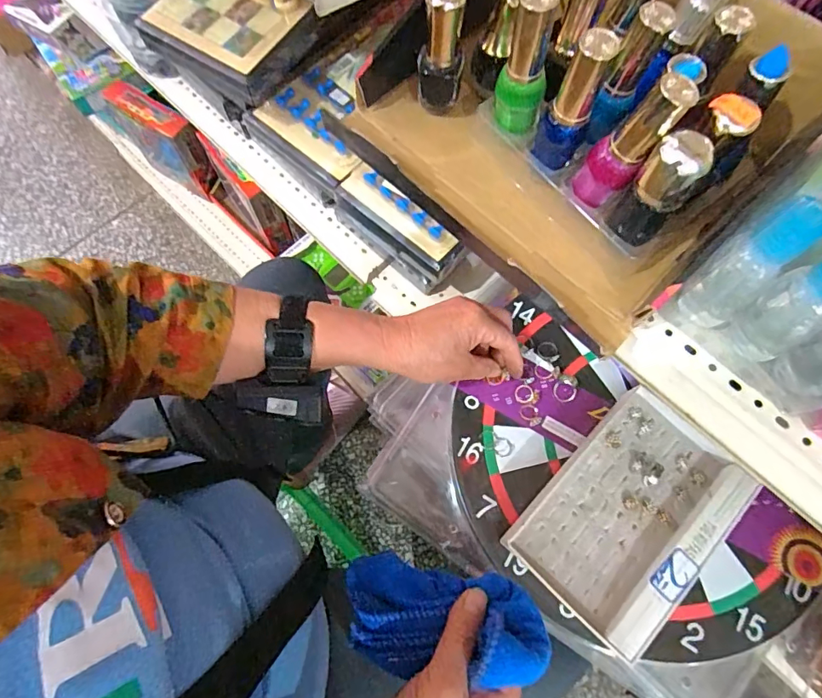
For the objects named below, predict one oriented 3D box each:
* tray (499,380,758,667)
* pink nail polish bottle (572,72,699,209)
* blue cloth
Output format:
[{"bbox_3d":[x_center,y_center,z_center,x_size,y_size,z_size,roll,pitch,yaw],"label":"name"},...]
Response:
[{"bbox_3d":[0.185,0.135,0.399,0.184,0.029,0.121,-43,76,-14],"label":"tray"},{"bbox_3d":[0.114,-0.107,0.254,0.024,0.073,0.027,-37,75,-13],"label":"pink nail polish bottle"},{"bbox_3d":[0.015,0.173,0.303,0.133,0.047,0.063,-2,68,27],"label":"blue cloth"}]

